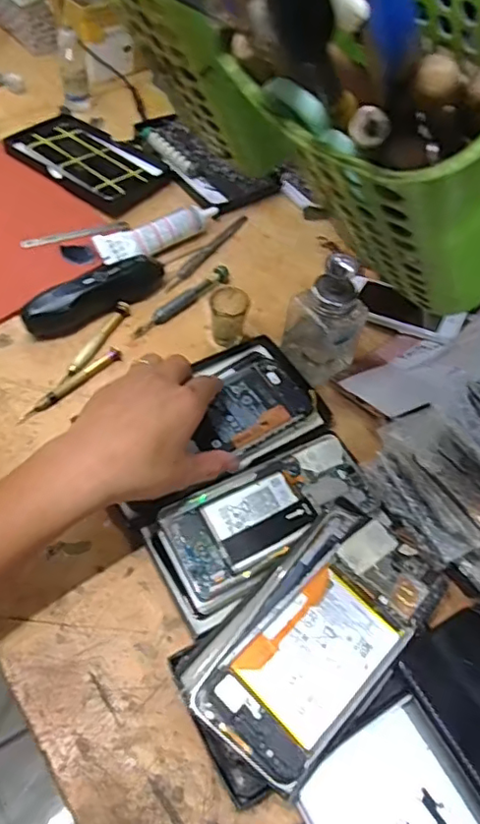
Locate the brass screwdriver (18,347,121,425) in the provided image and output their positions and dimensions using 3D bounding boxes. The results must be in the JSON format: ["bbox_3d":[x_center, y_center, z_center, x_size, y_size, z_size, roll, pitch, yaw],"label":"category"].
[{"bbox_3d":[-0.149,-0.025,0.509,0.012,0.006,0.107,40,62,20],"label":"brass screwdriver"}]

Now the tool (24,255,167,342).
[{"bbox_3d":[-0.140,-0.116,0.555,0.139,0.036,0.040,-35,66,-25],"label":"tool"}]

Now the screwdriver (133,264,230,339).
[{"bbox_3d":[-0.057,-0.111,0.569,0.017,0.014,0.122,40,62,20],"label":"screwdriver"}]

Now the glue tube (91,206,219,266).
[{"bbox_3d":[-0.083,-0.191,0.609,0.138,0.022,0.028,-25,62,-20],"label":"glue tube"}]

